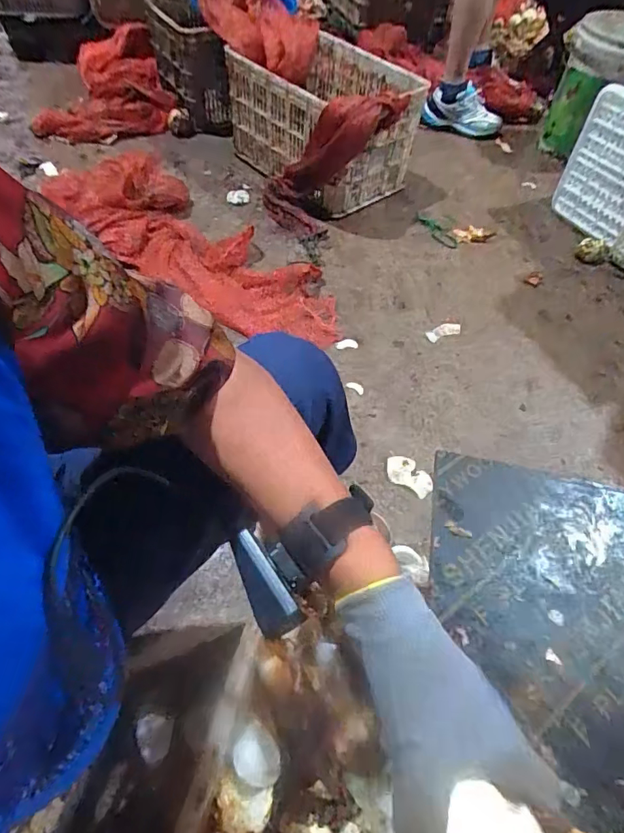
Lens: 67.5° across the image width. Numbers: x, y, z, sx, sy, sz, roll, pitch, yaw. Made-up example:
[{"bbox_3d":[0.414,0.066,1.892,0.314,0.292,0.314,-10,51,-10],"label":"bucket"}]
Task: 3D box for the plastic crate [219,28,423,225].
[{"bbox_3d":[0.028,-0.900,1.439,0.381,0.297,0.561,-29,62,-21],"label":"plastic crate"}]

